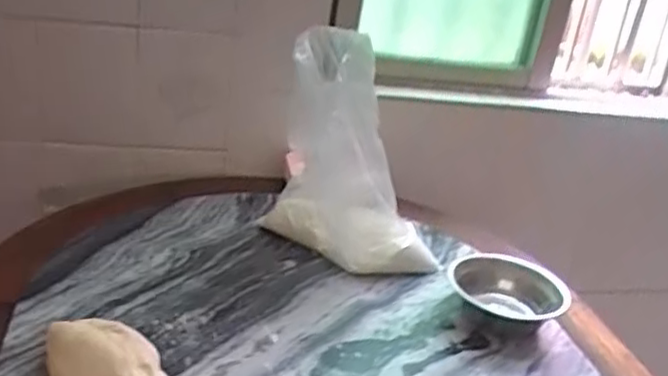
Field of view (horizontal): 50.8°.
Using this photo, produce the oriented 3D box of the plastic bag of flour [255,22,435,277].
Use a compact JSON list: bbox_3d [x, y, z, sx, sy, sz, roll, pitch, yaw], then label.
[{"bbox_3d":[0.021,-0.052,1.001,0.189,0.326,0.194,-5,25,-28],"label":"plastic bag of flour"}]

